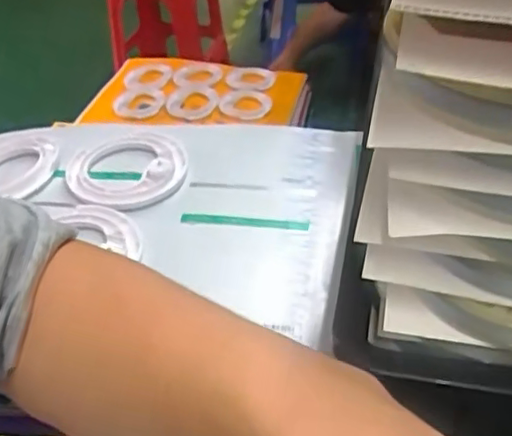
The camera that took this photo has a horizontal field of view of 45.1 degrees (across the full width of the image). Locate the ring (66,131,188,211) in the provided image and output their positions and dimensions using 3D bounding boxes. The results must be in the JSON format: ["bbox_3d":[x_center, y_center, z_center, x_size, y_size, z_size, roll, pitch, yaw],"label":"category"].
[{"bbox_3d":[-0.153,-0.060,0.721,0.137,0.019,0.137,-2,40,2],"label":"ring"}]

